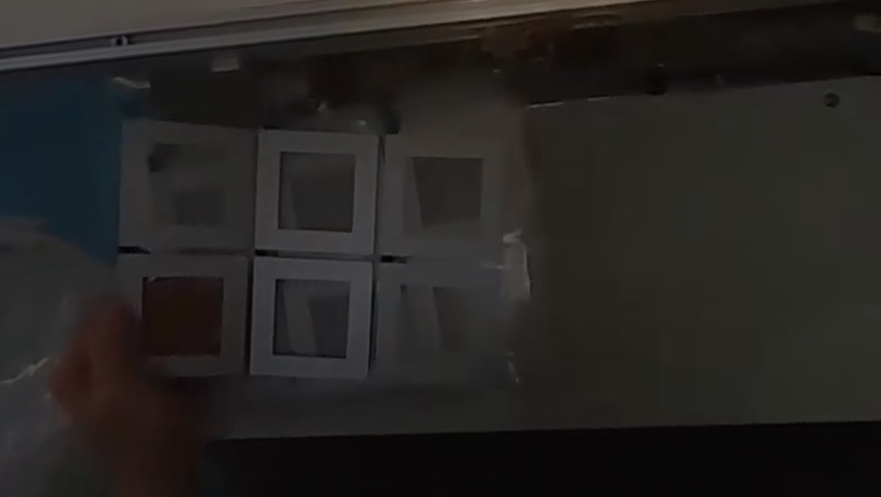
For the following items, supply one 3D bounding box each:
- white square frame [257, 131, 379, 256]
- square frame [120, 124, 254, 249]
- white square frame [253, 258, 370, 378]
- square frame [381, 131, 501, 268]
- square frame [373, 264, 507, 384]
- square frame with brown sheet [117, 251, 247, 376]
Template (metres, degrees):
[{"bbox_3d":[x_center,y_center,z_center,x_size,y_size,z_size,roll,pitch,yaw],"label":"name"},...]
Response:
[{"bbox_3d":[-0.084,-0.038,0.526,0.082,0.009,0.082,3,95,9],"label":"white square frame"},{"bbox_3d":[-0.166,-0.040,0.511,0.084,0.005,0.083,1,94,-24],"label":"square frame"},{"bbox_3d":[-0.089,0.048,0.530,0.082,0.010,0.082,2,95,9],"label":"white square frame"},{"bbox_3d":[0.002,-0.033,0.519,0.084,0.012,0.083,4,95,8],"label":"square frame"},{"bbox_3d":[0.000,0.052,0.524,0.089,0.010,0.080,3,95,9],"label":"square frame"},{"bbox_3d":[-0.169,0.045,0.513,0.081,0.005,0.083,-1,95,-27],"label":"square frame with brown sheet"}]

